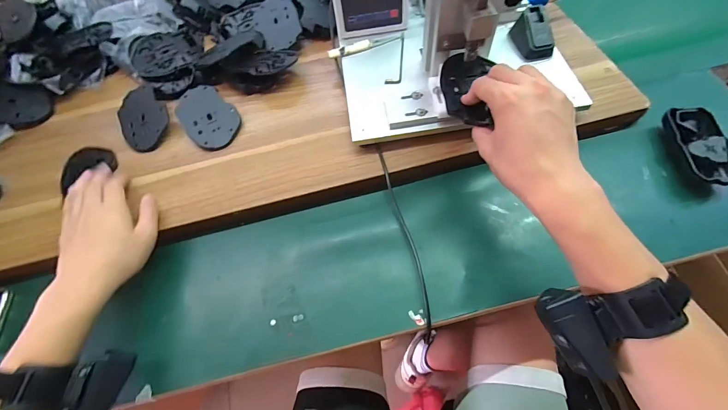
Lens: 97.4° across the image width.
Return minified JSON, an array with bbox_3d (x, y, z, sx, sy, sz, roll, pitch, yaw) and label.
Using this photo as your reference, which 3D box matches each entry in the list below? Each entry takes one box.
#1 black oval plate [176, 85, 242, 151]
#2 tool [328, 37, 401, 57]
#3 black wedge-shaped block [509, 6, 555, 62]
[{"bbox_3d":[-0.224,-0.129,0.462,0.071,0.008,0.108,-34,75,-13],"label":"black oval plate"},{"bbox_3d":[0.001,-0.239,0.479,0.109,0.008,0.012,-18,62,-3],"label":"tool"},{"bbox_3d":[0.233,-0.231,0.441,0.039,0.043,0.061,-15,62,-2],"label":"black wedge-shaped block"}]

